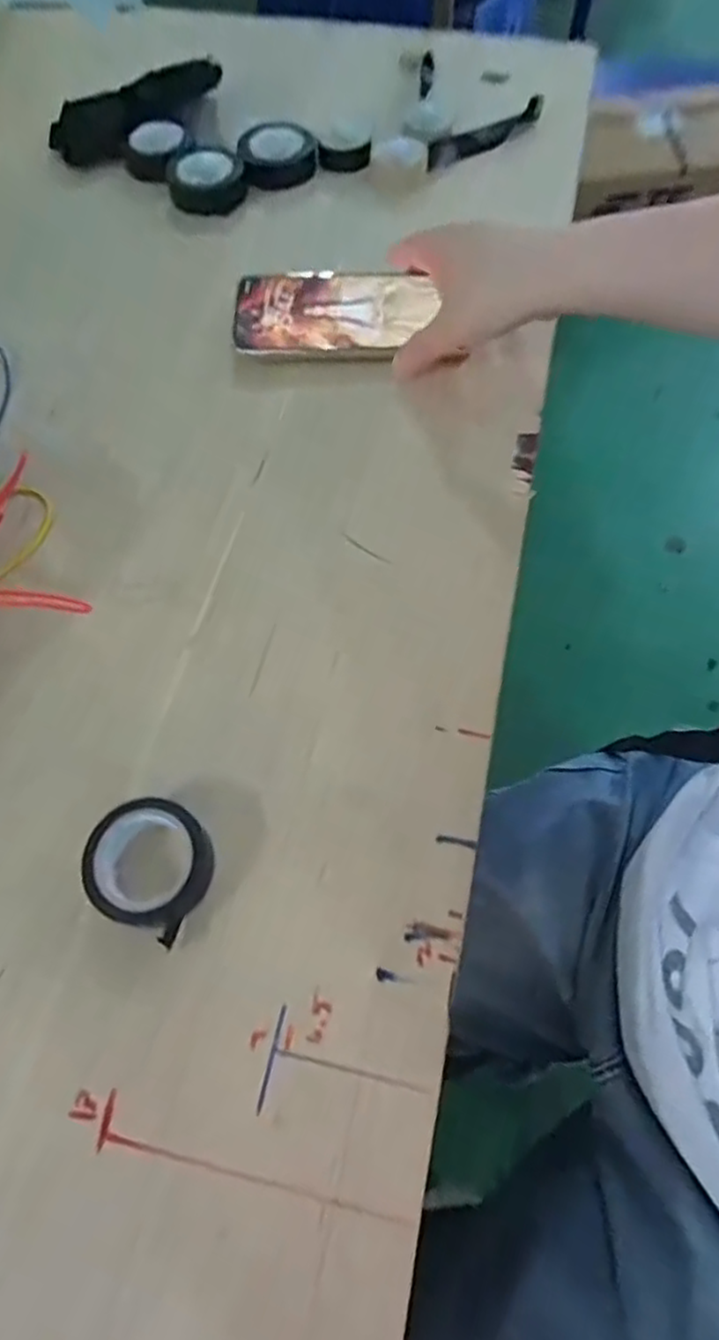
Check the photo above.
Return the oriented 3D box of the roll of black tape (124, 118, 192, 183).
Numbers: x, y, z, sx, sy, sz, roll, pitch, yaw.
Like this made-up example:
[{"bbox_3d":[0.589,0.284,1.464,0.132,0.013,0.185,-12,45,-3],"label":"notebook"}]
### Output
[{"bbox_3d":[-0.169,-0.424,0.552,0.047,0.017,0.056,17,66,8],"label":"roll of black tape"}]

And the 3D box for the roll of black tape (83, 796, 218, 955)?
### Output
[{"bbox_3d":[-0.097,0.089,0.315,0.055,0.019,0.055,0,65,0],"label":"roll of black tape"}]

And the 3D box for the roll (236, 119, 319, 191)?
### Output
[{"bbox_3d":[-0.066,-0.418,0.550,0.060,0.025,0.064,0,65,0],"label":"roll"}]

